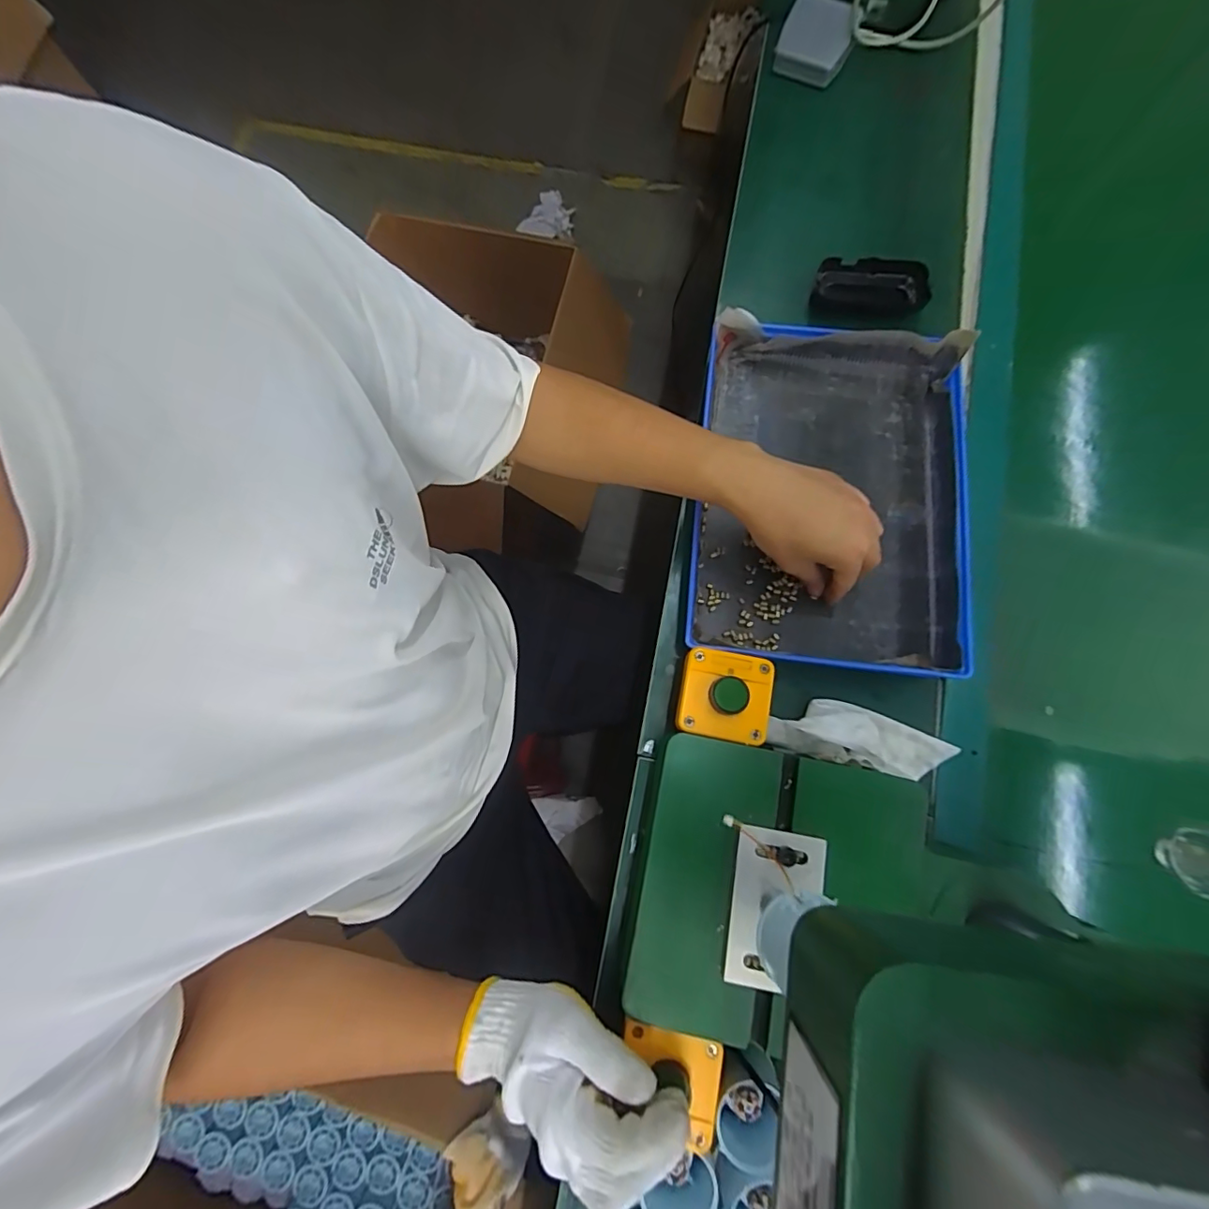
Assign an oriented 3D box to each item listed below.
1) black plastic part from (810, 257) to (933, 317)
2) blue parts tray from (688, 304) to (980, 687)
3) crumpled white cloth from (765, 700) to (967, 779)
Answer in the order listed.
[{"bbox_3d":[0.271,-0.321,0.538,0.111,0.024,0.053,6,77,2],"label":"black plastic part"},{"bbox_3d":[0.208,-0.102,0.486,0.246,0.045,0.320,6,77,2],"label":"blue parts tray"},{"bbox_3d":[0.216,0.109,0.432,0.156,0.039,0.053,9,77,-10],"label":"crumpled white cloth"}]

